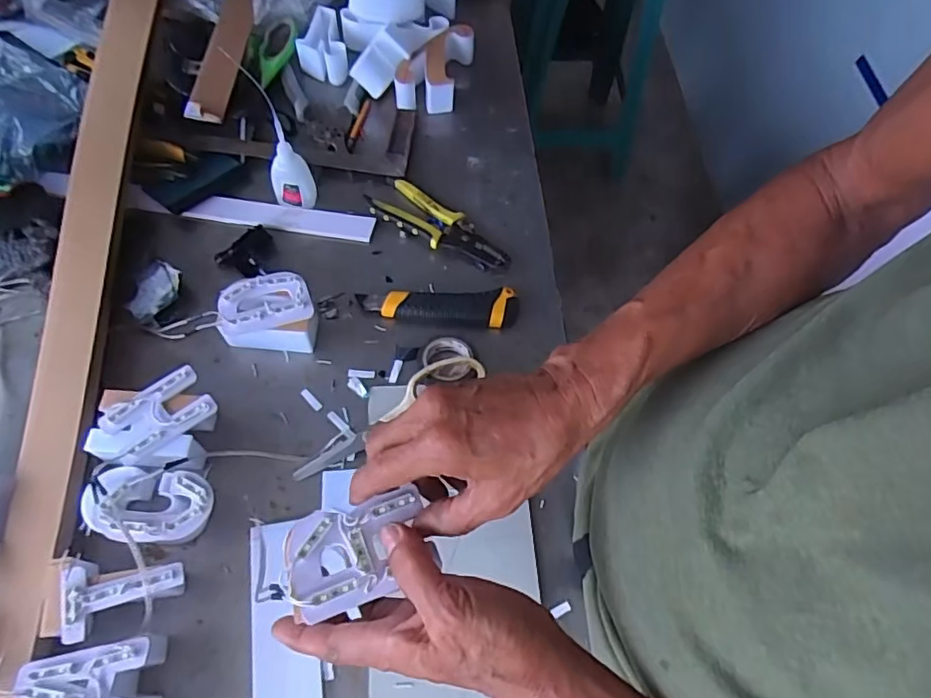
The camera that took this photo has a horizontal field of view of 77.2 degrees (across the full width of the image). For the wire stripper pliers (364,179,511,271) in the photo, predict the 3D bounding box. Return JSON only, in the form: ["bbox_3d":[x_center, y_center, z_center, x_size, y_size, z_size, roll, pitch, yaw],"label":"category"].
[{"bbox_3d":[-0.026,-0.134,0.637,0.165,0.015,0.055,31,65,12],"label":"wire stripper pliers"}]

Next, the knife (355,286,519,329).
[{"bbox_3d":[-0.026,-0.044,0.589,0.159,0.016,0.037,0,63,-4],"label":"knife"}]

